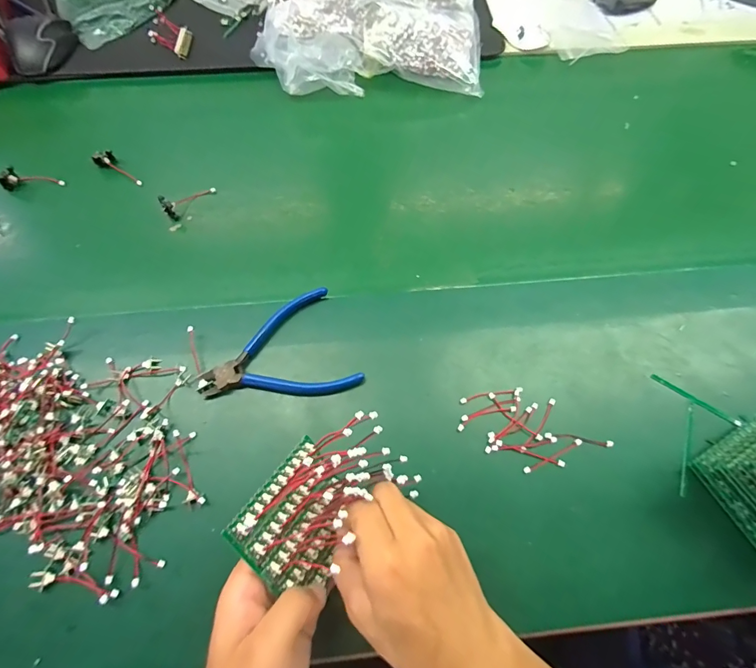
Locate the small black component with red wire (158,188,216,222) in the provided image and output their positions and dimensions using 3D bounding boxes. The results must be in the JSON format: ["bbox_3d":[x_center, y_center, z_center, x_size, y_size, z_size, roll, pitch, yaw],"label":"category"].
[{"bbox_3d":[-0.216,-0.155,0.458,0.060,0.026,0.016,-32,69,-14],"label":"small black component with red wire"}]

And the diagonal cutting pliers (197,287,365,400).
[{"bbox_3d":[-0.097,0.023,0.371,0.137,0.017,0.103,-21,67,-9],"label":"diagonal cutting pliers"}]

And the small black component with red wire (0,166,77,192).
[{"bbox_3d":[-0.405,-0.181,0.476,0.071,0.020,0.018,4,64,-17],"label":"small black component with red wire"}]

